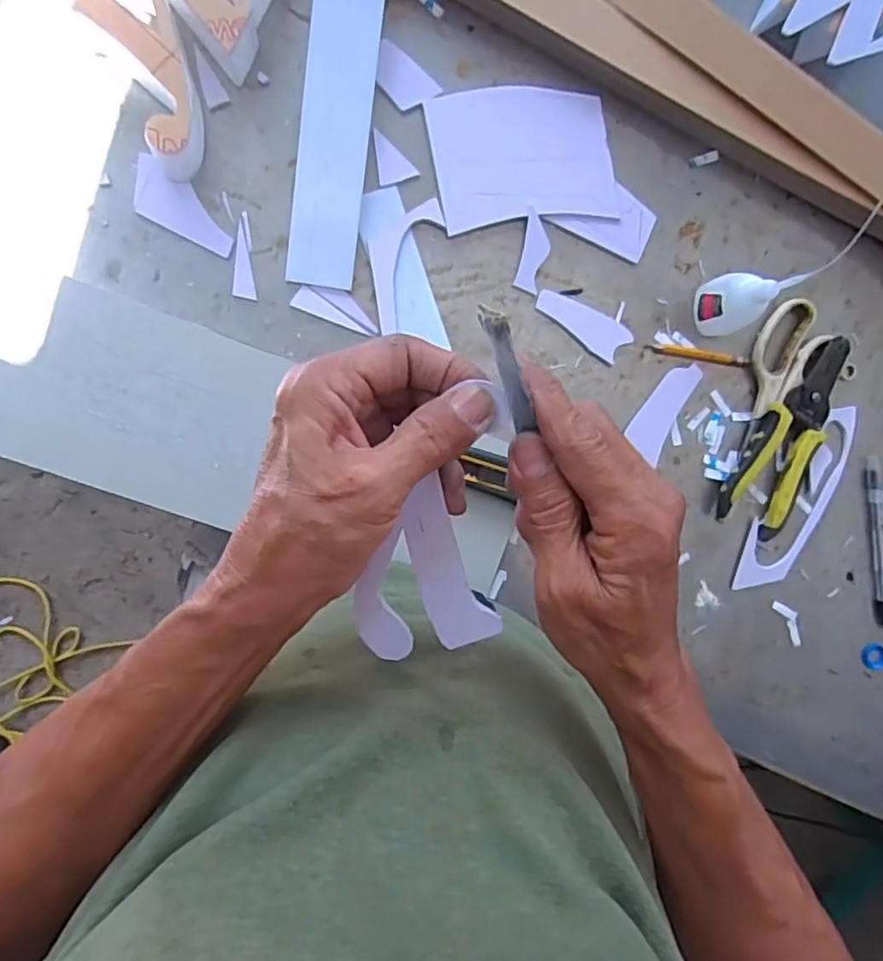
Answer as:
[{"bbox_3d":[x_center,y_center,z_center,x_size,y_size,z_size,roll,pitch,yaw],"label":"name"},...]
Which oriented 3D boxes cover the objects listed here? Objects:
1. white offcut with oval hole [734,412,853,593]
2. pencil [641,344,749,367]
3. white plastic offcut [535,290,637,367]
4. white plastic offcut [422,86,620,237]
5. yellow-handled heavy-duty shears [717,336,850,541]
[{"bbox_3d":[0.309,0.018,0.541,0.050,0.007,0.181,30,90,-8],"label":"white offcut with oval hole"},{"bbox_3d":[0.214,-0.104,0.519,0.092,0.008,0.009,8,93,-8],"label":"pencil"},{"bbox_3d":[0.113,-0.127,0.508,0.080,0.006,0.031,30,90,-8],"label":"white plastic offcut"},{"bbox_3d":[0.063,-0.254,0.490,0.137,0.007,0.103,-9,95,-7],"label":"white plastic offcut"},{"bbox_3d":[0.294,-0.037,0.528,0.063,0.020,0.171,28,90,-8],"label":"yellow-handled heavy-duty shears"}]

